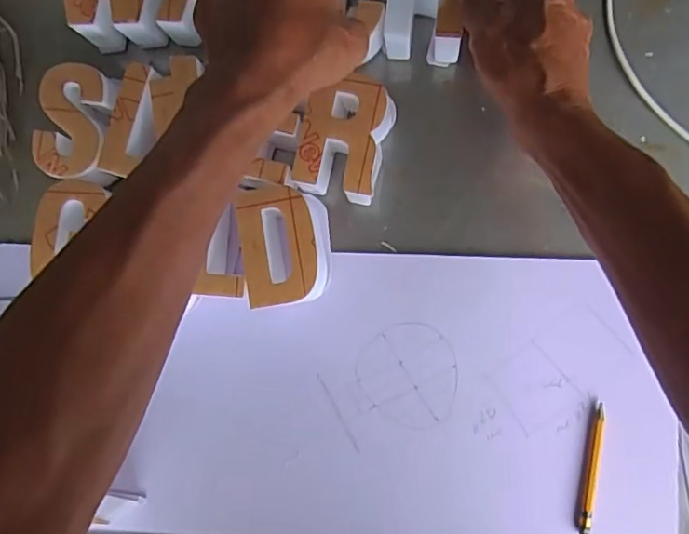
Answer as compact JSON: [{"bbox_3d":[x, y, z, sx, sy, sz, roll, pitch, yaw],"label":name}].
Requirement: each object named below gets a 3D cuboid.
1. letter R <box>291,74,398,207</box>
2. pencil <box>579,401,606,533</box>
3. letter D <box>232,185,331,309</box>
[{"bbox_3d":[0.001,-0.092,0.429,0.056,0.046,0.081,12,88,8],"label":"letter R"},{"bbox_3d":[0.174,0.142,0.409,0.009,0.004,0.091,9,88,8],"label":"pencil"},{"bbox_3d":[-0.041,-0.013,0.425,0.057,0.048,0.085,-6,86,7],"label":"letter D"}]

